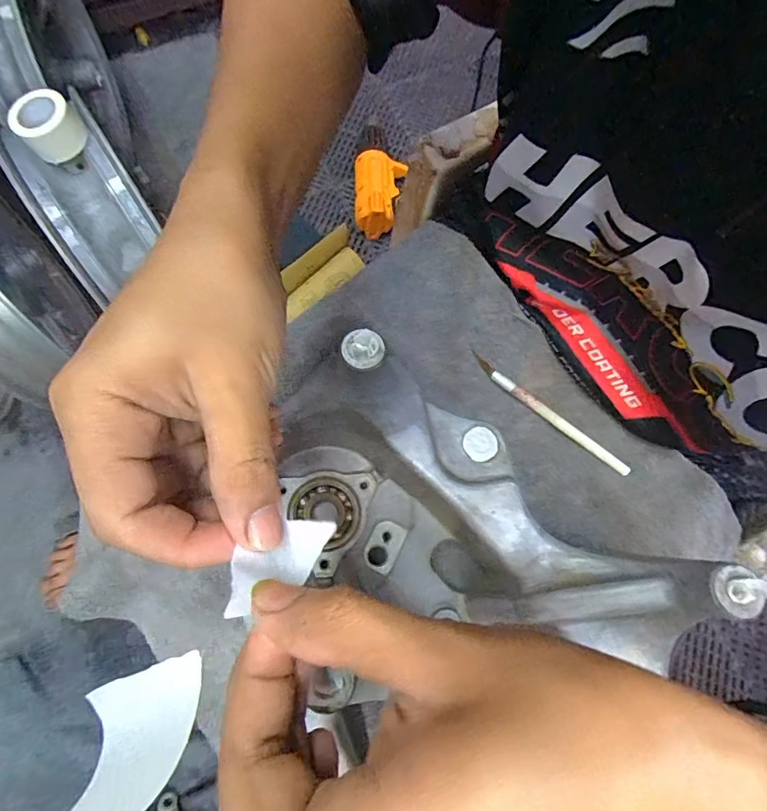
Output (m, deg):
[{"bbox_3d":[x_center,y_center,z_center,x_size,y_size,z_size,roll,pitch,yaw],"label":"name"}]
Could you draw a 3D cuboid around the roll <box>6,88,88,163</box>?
[{"bbox_3d":[-0.365,-0.306,0.505,0.063,0.042,0.056,-35,77,-12],"label":"roll"}]

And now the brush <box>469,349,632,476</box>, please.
[{"bbox_3d":[0.121,0.006,0.343,0.134,0.010,0.008,40,75,10],"label":"brush"}]

